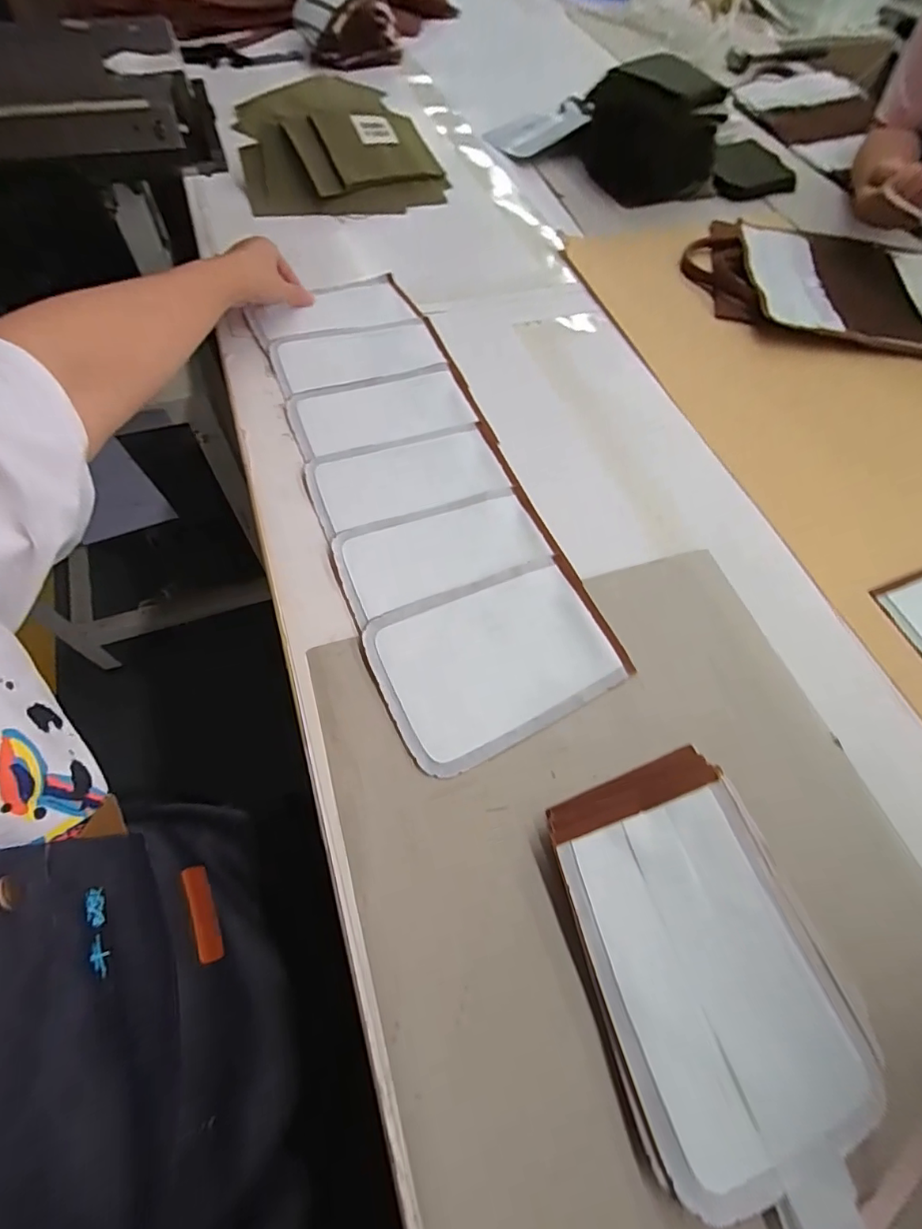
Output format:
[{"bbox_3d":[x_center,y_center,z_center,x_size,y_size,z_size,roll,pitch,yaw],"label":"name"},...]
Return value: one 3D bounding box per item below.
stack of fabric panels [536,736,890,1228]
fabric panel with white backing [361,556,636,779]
[{"bbox_3d":[0.144,0.197,0.304,0.148,0.024,0.202,-18,64,-13],"label":"stack of fabric panels"},{"bbox_3d":[0.029,0.031,0.401,0.185,0.005,0.132,-24,69,-15],"label":"fabric panel with white backing"}]

